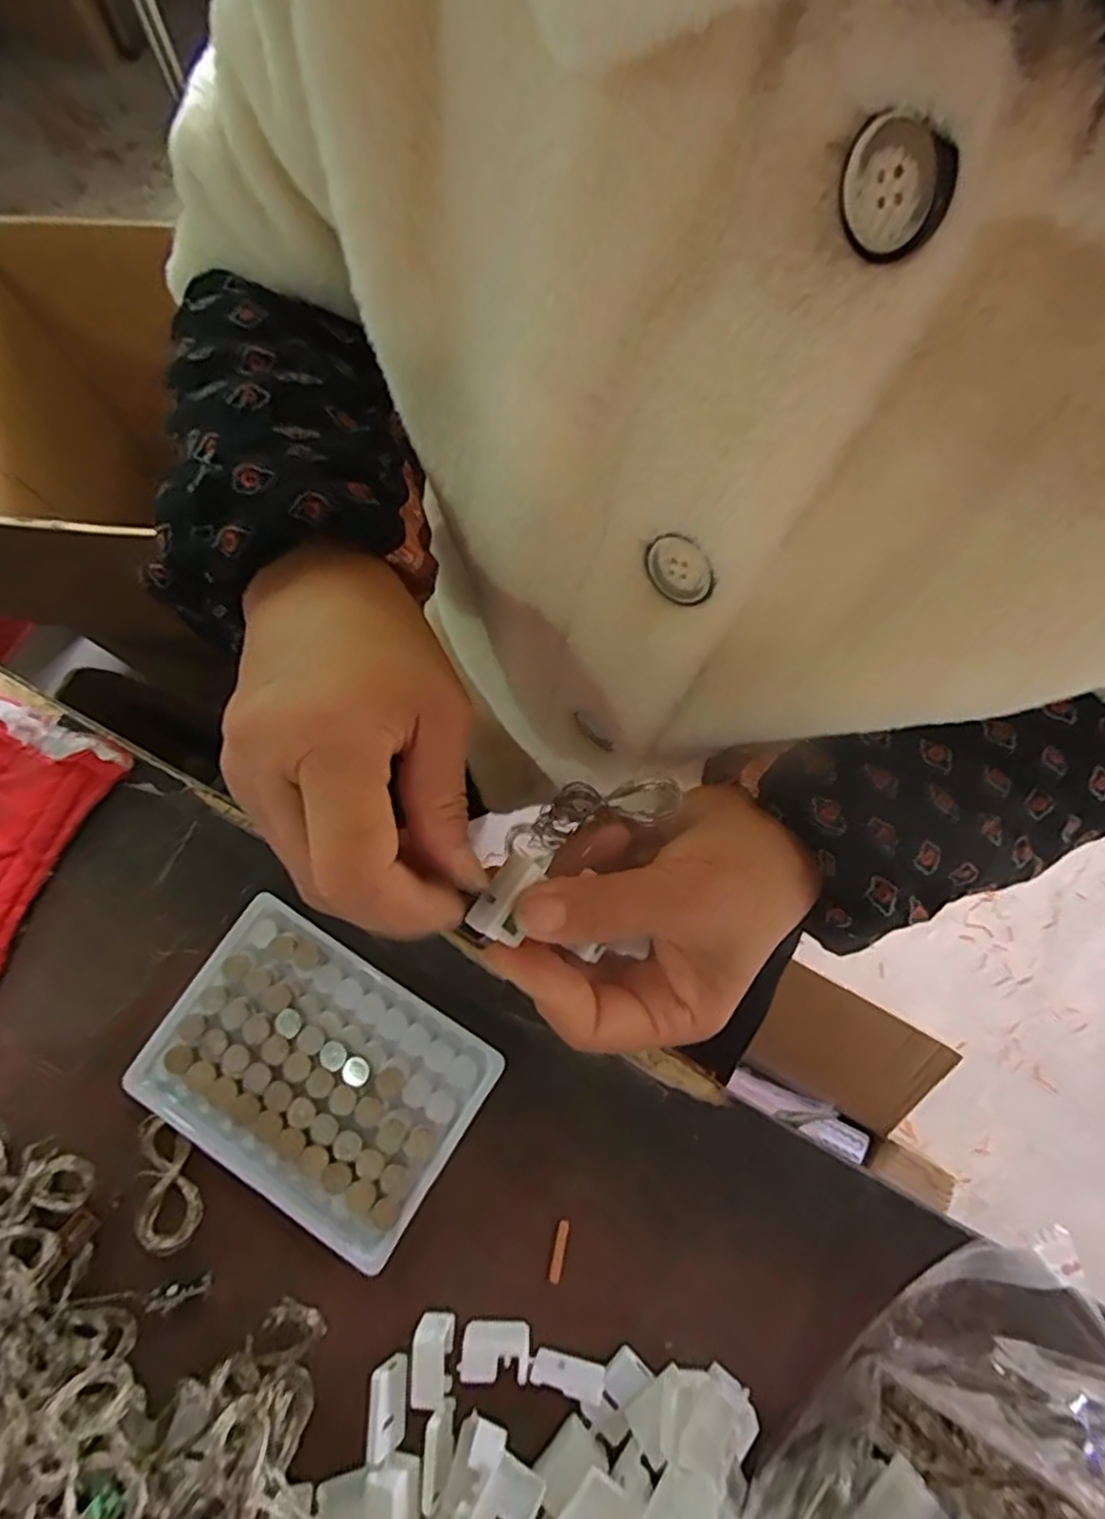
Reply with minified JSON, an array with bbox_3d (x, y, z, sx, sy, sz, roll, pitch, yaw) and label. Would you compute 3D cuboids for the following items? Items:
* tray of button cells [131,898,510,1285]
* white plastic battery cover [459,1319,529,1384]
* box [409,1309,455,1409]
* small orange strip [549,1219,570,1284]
[{"bbox_3d":[-0.099,0.132,0.293,0.128,0.012,0.095,32,79,7],"label":"tray of button cells"},{"bbox_3d":[-0.022,0.228,0.269,0.026,0.020,0.009,4,116,0],"label":"white plastic battery cover"},{"bbox_3d":[-0.046,0.229,0.267,0.014,0.015,0.025,0,77,0],"label":"box"},{"bbox_3d":[0.003,0.200,0.285,0.004,0.004,0.023,13,77,3],"label":"small orange strip"}]

